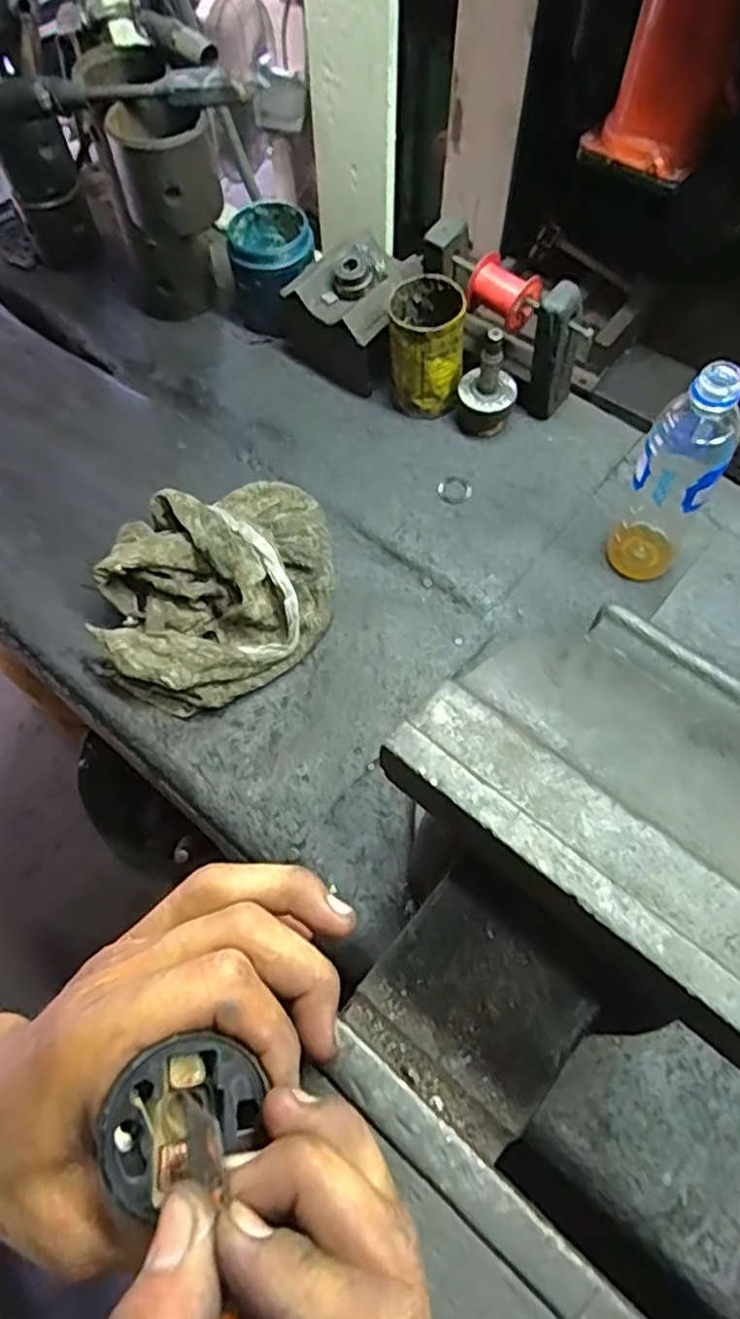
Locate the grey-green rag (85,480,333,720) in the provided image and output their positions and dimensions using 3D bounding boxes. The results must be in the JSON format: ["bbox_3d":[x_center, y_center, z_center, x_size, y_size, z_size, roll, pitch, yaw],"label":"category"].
[{"bbox_3d":[-0.131,-0.066,0.607,0.222,0.082,0.179,-31,65,-13],"label":"grey-green rag"}]

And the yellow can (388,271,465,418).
[{"bbox_3d":[0.056,-0.312,0.696,0.070,0.111,0.070,-1,62,2],"label":"yellow can"}]

